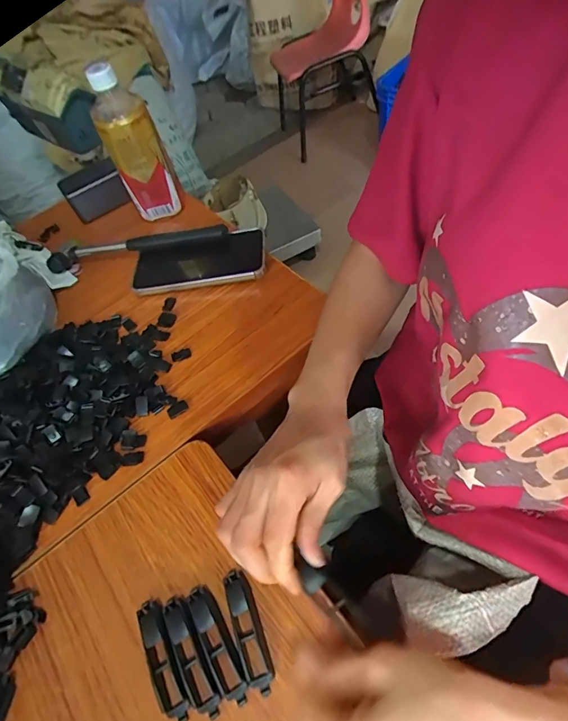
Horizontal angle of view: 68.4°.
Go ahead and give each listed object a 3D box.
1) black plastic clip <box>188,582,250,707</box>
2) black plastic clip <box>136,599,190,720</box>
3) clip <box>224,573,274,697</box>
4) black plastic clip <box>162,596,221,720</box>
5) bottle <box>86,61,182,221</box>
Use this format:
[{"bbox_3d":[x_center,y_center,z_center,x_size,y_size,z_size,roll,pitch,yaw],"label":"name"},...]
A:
[{"bbox_3d":[-0.047,0.200,0.298,0.019,0.016,0.077,-29,56,-9],"label":"black plastic clip"},{"bbox_3d":[-0.086,0.211,0.296,0.019,0.022,0.076,-27,56,-8],"label":"black plastic clip"},{"bbox_3d":[-0.026,0.193,0.301,0.019,0.015,0.078,-22,56,-5],"label":"clip"},{"bbox_3d":[-0.067,0.208,0.296,0.018,0.014,0.079,-29,57,-10],"label":"black plastic clip"},{"bbox_3d":[-0.188,-0.262,0.536,0.065,0.185,0.072,-23,56,-5],"label":"bottle"}]

